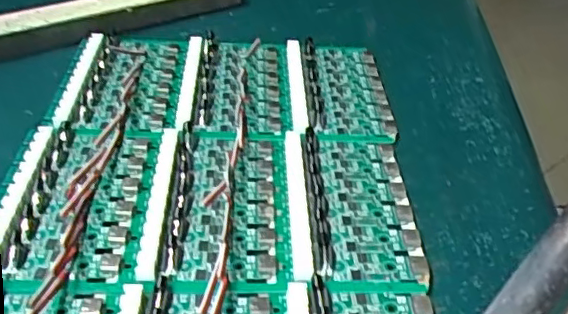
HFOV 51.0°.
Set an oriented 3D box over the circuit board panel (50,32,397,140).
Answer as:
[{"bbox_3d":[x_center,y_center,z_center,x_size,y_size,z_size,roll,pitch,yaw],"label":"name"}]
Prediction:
[{"bbox_3d":[-0.031,-0.045,0.353,0.181,0.009,0.100,3,38,-6],"label":"circuit board panel"}]

